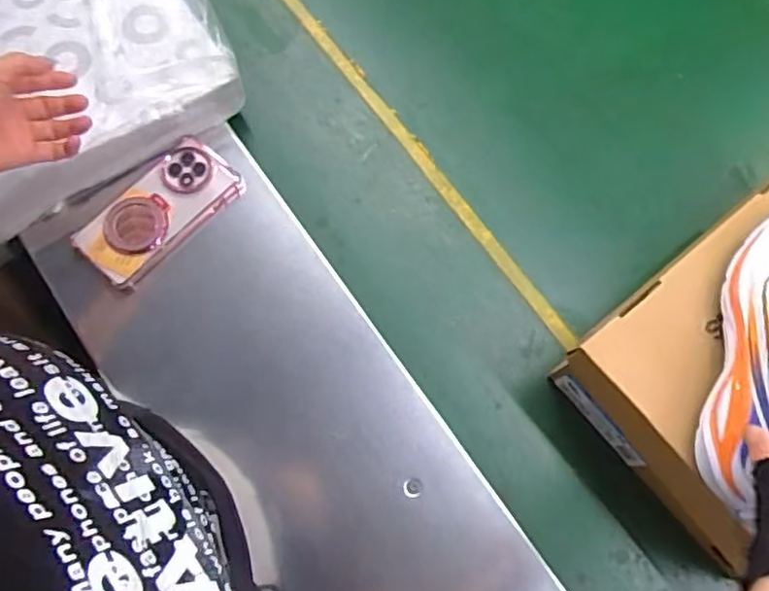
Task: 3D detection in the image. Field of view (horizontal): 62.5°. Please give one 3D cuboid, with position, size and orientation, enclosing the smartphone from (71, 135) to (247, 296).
[{"bbox_3d":[-0.224,-0.083,0.630,0.080,0.012,0.163,45,76,2],"label":"smartphone"}]

